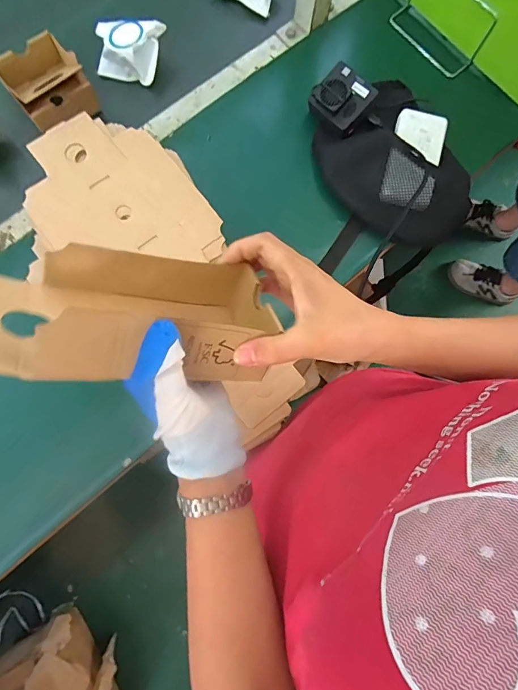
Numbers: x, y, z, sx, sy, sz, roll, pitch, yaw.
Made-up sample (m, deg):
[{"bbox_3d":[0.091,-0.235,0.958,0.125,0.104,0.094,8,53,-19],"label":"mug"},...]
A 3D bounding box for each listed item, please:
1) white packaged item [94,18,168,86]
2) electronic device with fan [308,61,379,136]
[{"bbox_3d":[-0.202,-0.463,0.617,0.100,0.057,0.067,15,78,-2],"label":"white packaged item"},{"bbox_3d":[0.120,-0.361,0.575,0.078,0.027,0.076,41,97,-1],"label":"electronic device with fan"}]

